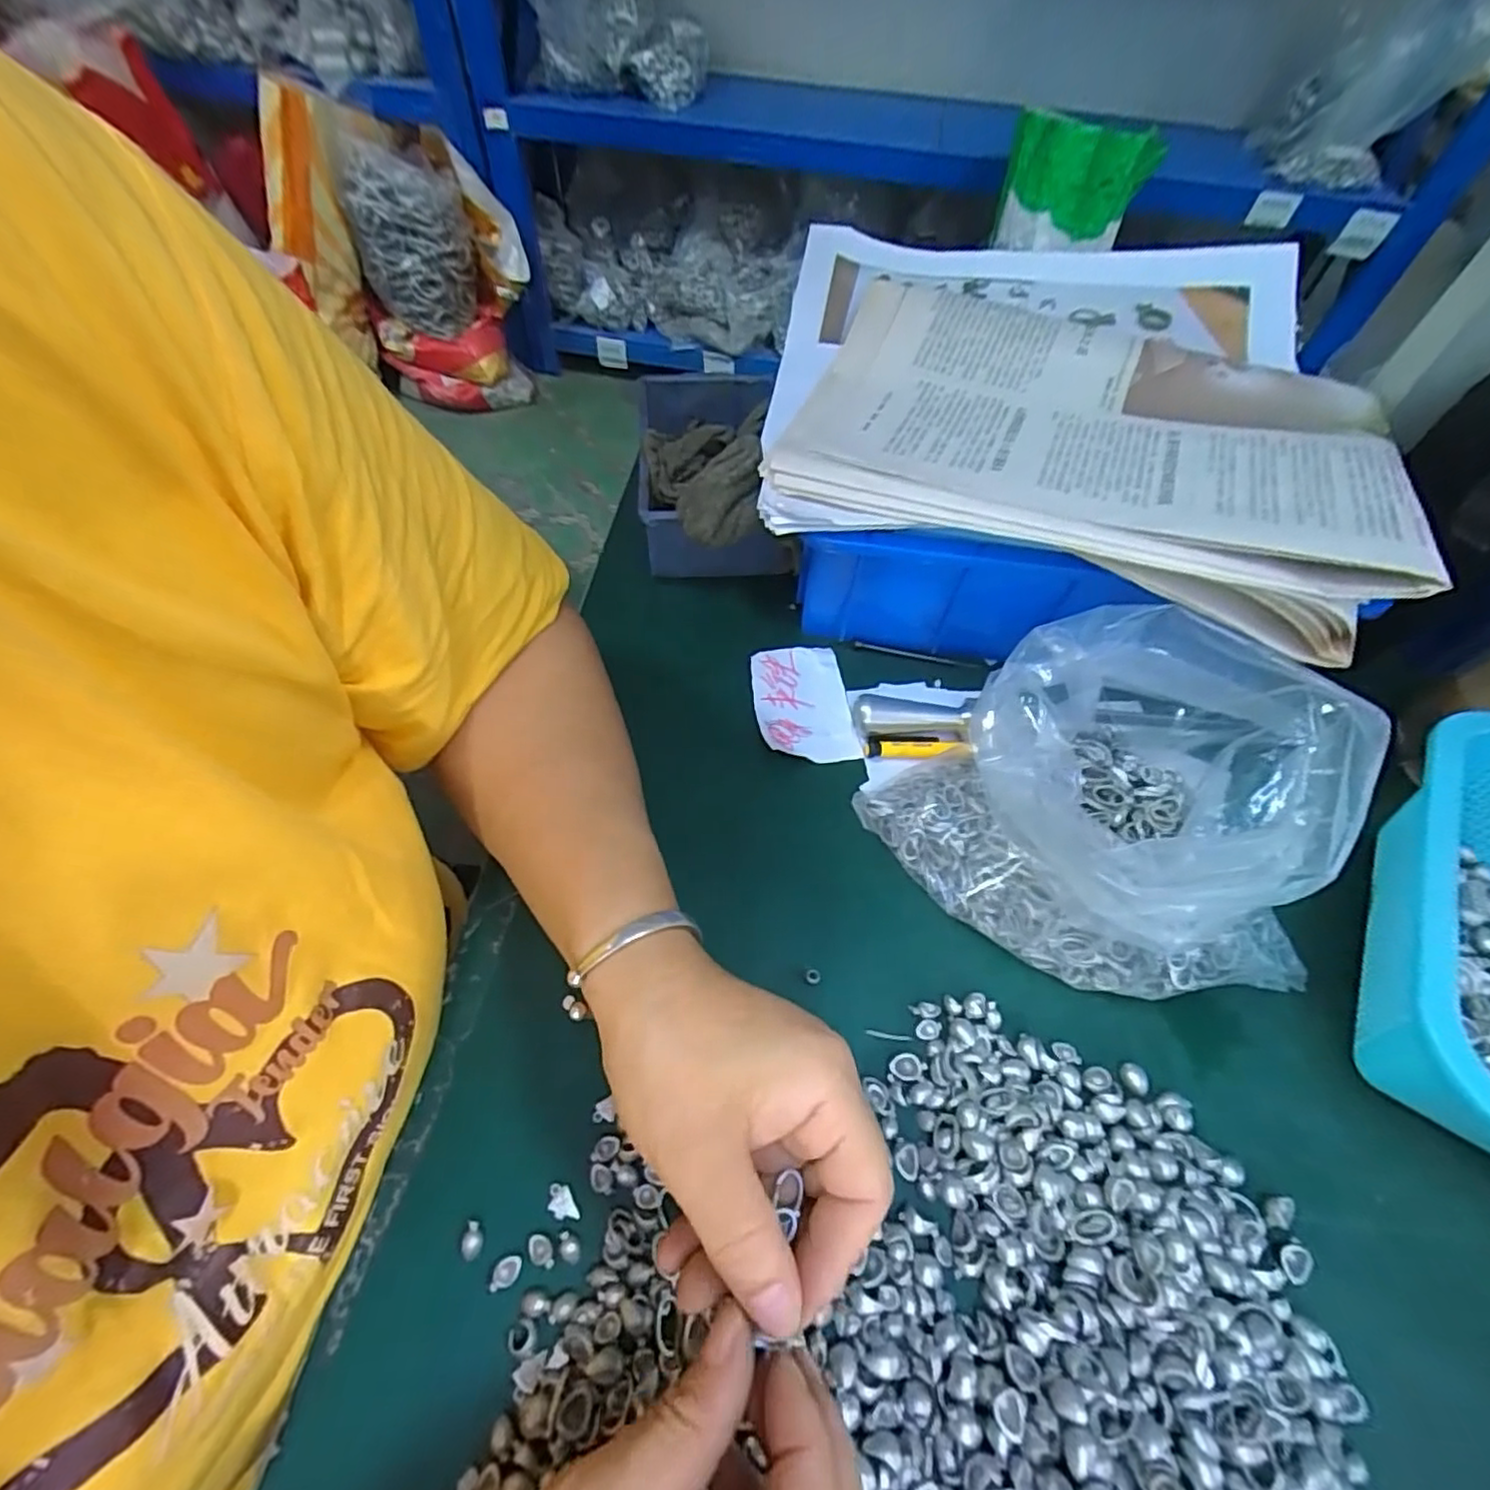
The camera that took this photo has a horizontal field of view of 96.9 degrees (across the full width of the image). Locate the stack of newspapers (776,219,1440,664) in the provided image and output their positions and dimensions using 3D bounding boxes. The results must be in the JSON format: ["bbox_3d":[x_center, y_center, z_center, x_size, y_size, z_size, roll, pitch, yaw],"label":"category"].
[{"bbox_3d":[0.167,-0.198,0.360,0.300,0.041,0.290,13,58,5],"label":"stack of newspapers"}]

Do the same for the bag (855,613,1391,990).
[{"bbox_3d":[0.167,0.028,0.285,0.153,0.099,0.169,-29,63,-19],"label":"bag"}]

